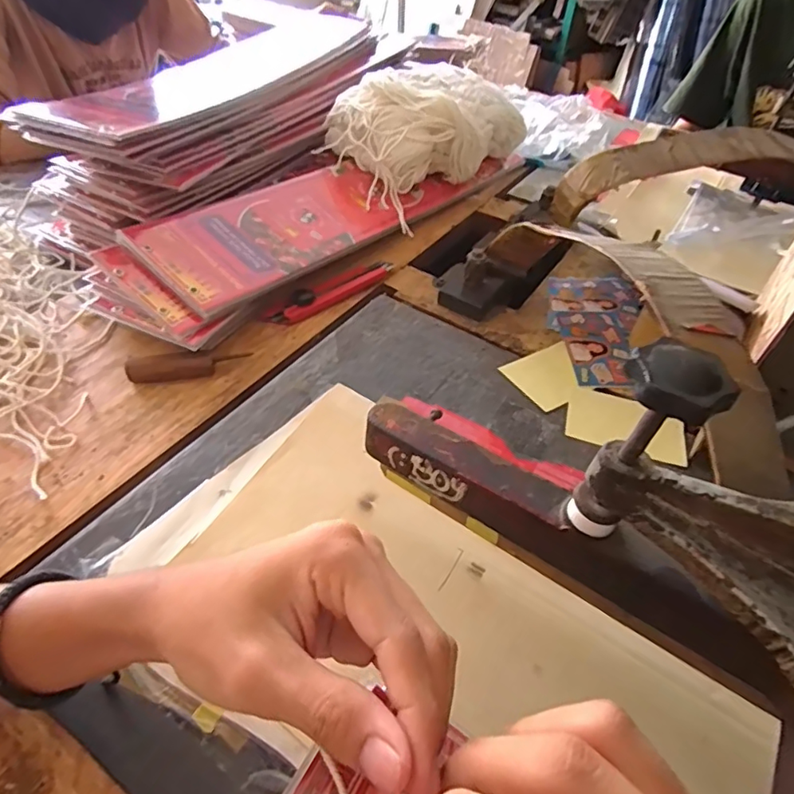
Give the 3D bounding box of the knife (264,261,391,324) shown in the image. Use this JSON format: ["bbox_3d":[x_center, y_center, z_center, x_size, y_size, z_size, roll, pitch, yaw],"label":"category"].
[{"bbox_3d":[-0.060,-0.108,0.511,0.143,0.018,0.026,-34,57,-32],"label":"knife"}]

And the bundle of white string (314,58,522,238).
[{"bbox_3d":[0.041,-0.316,0.633,0.124,0.090,0.249,31,51,23],"label":"bundle of white string"}]

